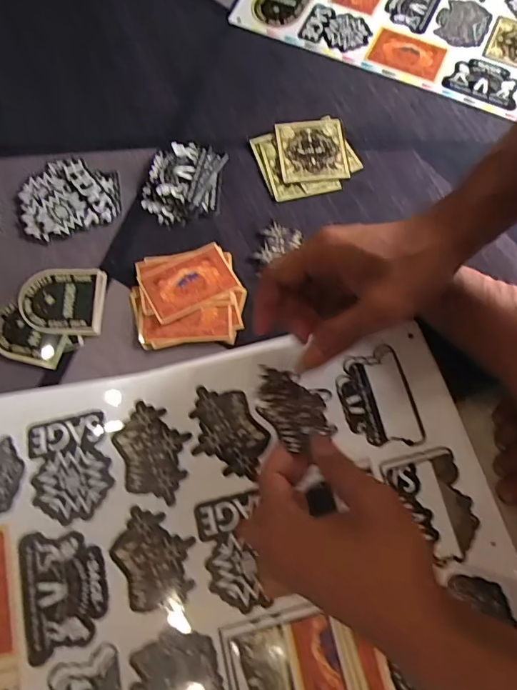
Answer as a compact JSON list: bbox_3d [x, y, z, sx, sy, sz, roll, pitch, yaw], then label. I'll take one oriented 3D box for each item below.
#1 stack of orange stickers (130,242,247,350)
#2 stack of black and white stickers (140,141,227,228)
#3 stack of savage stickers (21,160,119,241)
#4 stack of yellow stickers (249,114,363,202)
[{"bbox_3d":[-0.064,-0.044,0.425,0.096,0.006,0.094,-11,71,-4],"label":"stack of orange stickers"},{"bbox_3d":[-0.074,-0.160,0.466,0.073,0.008,0.088,5,71,1],"label":"stack of black and white stickers"},{"bbox_3d":[-0.185,-0.147,0.461,0.094,0.006,0.081,-21,72,-7],"label":"stack of savage stickers"},{"bbox_3d":[0.048,-0.190,0.476,0.094,0.008,0.082,-19,72,-7],"label":"stack of yellow stickers"}]

